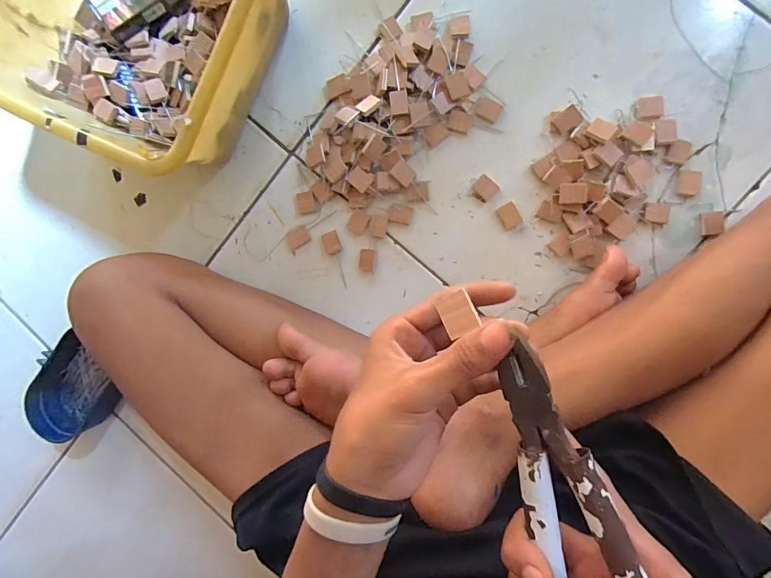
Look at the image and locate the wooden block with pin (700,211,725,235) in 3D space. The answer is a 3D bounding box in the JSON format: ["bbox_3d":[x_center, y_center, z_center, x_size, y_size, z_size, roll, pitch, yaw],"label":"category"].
[{"bbox_3d":[0.329,-0.066,0.404,0.019,0.006,0.023,-4,92,7],"label":"wooden block with pin"}]

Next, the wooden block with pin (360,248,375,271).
[{"bbox_3d":[-0.021,-0.032,0.450,0.017,0.004,0.024,5,93,7],"label":"wooden block with pin"}]

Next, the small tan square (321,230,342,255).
[{"bbox_3d":[-0.061,-0.052,0.455,0.020,0.004,0.025,-20,90,8],"label":"small tan square"}]

